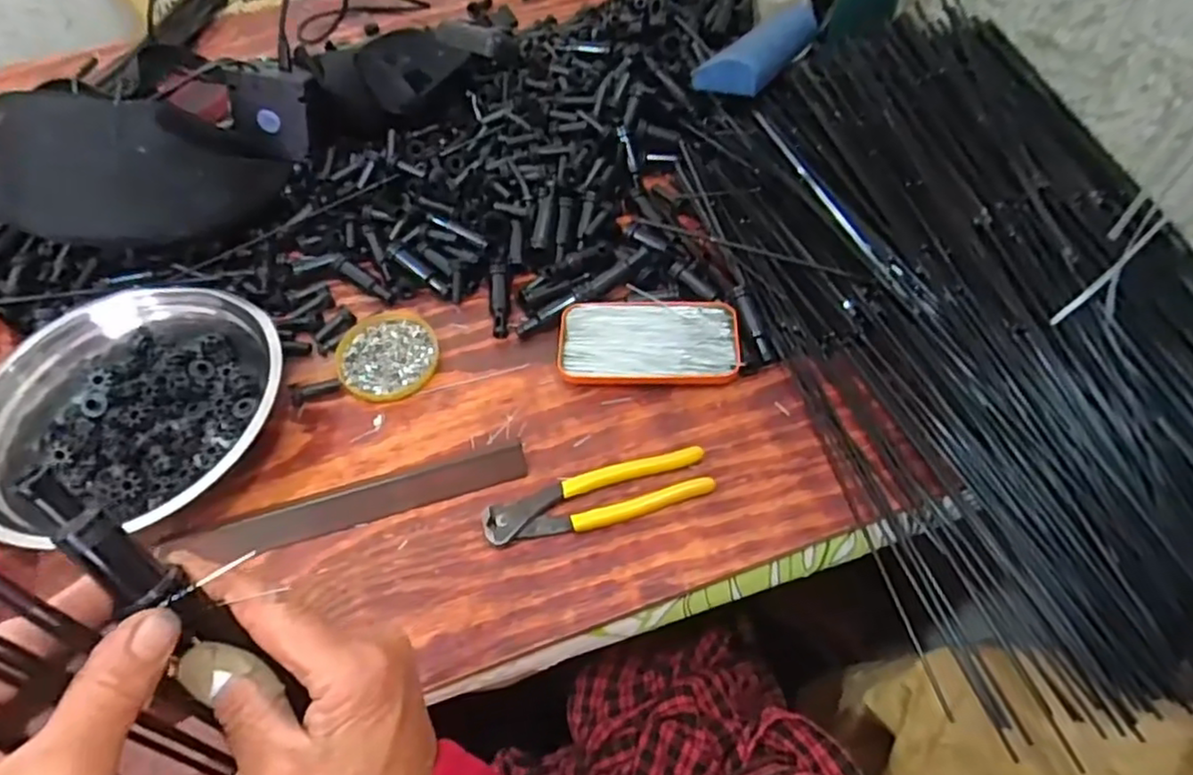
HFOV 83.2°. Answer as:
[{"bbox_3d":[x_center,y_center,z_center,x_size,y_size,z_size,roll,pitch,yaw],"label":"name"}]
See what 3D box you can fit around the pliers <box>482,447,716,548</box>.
[{"bbox_3d":[0.002,0.081,0.487,0.163,0.016,0.040,-14,57,-6],"label":"pliers"}]

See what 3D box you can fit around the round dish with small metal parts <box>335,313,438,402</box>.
[{"bbox_3d":[-0.178,-0.029,0.574,0.081,0.010,0.088,-1,57,2],"label":"round dish with small metal parts"}]

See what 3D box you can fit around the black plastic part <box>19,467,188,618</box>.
[{"bbox_3d":[-0.181,0.056,0.243,0.020,0.062,0.015,-35,30,-18],"label":"black plastic part"}]

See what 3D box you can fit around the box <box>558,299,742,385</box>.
[{"bbox_3d":[0.043,-0.039,0.554,0.143,0.020,0.081,-1,57,2],"label":"box"}]

